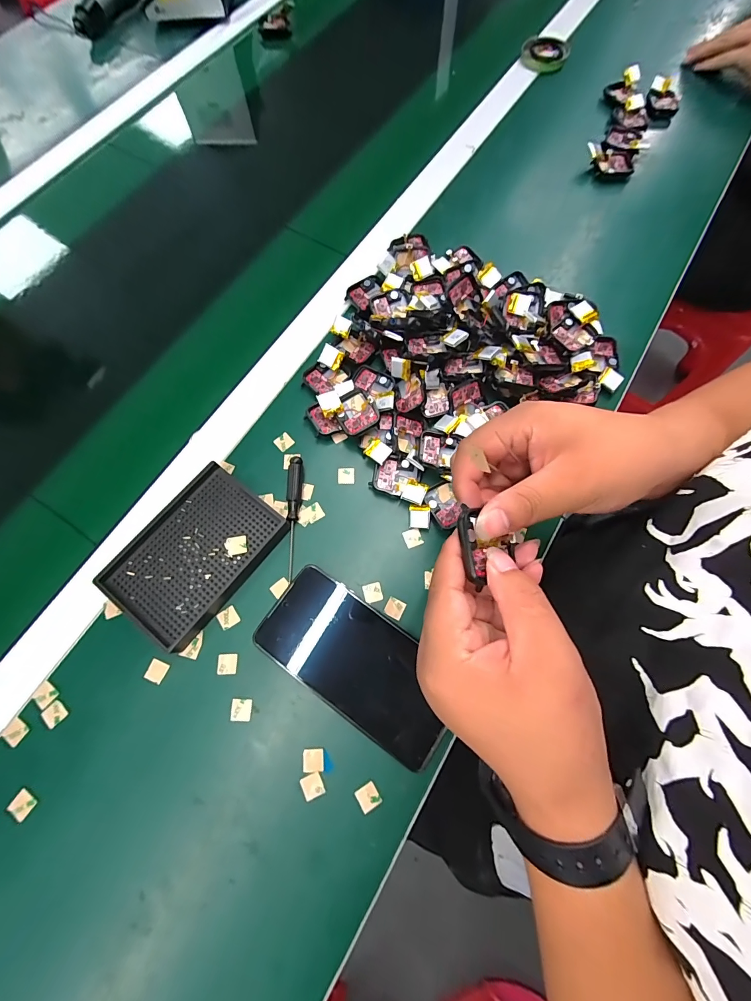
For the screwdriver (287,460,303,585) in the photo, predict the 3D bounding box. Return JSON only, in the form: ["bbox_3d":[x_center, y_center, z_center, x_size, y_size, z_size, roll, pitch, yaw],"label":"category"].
[{"bbox_3d":[-0.073,0.014,0.336,0.012,0.013,0.108,-2,72,0],"label":"screwdriver"}]

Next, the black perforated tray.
[{"bbox_3d":[-0.153,0.044,0.324,0.093,0.020,0.135,38,76,11],"label":"black perforated tray"}]

